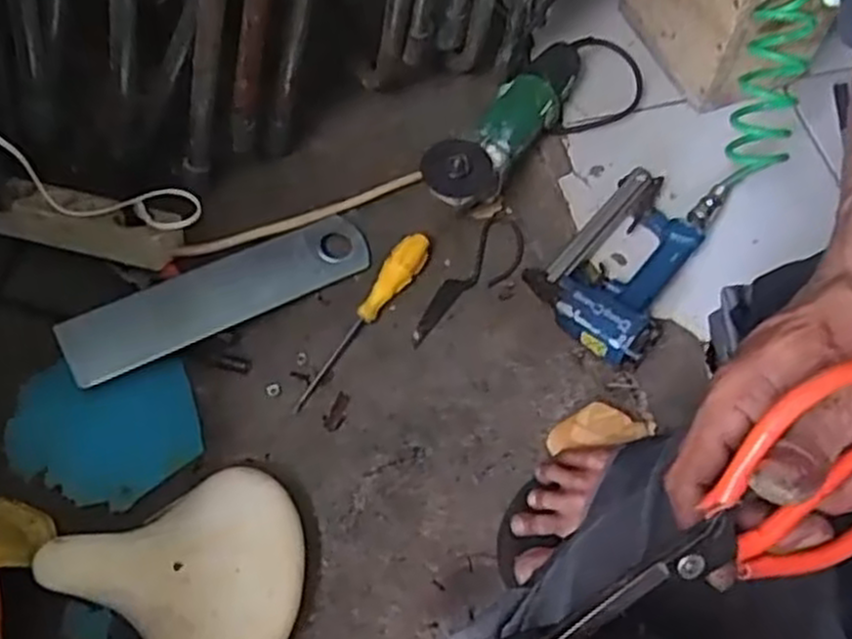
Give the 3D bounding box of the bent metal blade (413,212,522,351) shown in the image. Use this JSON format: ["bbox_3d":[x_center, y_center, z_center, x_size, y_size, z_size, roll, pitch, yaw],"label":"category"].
[{"bbox_3d":[0.050,-0.037,0.815,0.054,0.009,0.183,30,66,14],"label":"bent metal blade"}]

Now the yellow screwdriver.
[{"bbox_3d":[-0.059,-0.004,0.777,0.031,0.031,0.220,28,65,13],"label":"yellow screwdriver"}]

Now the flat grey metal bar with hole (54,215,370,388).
[{"bbox_3d":[-0.203,-0.028,0.777,0.303,0.012,0.076,-25,69,-21],"label":"flat grey metal bar with hole"}]

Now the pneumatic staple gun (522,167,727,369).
[{"bbox_3d":[0.210,-0.072,0.808,0.139,0.050,0.247,32,67,15],"label":"pneumatic staple gun"}]

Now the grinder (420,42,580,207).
[{"bbox_3d":[0.087,-0.209,0.853,0.071,0.079,0.261,32,67,16],"label":"grinder"}]

